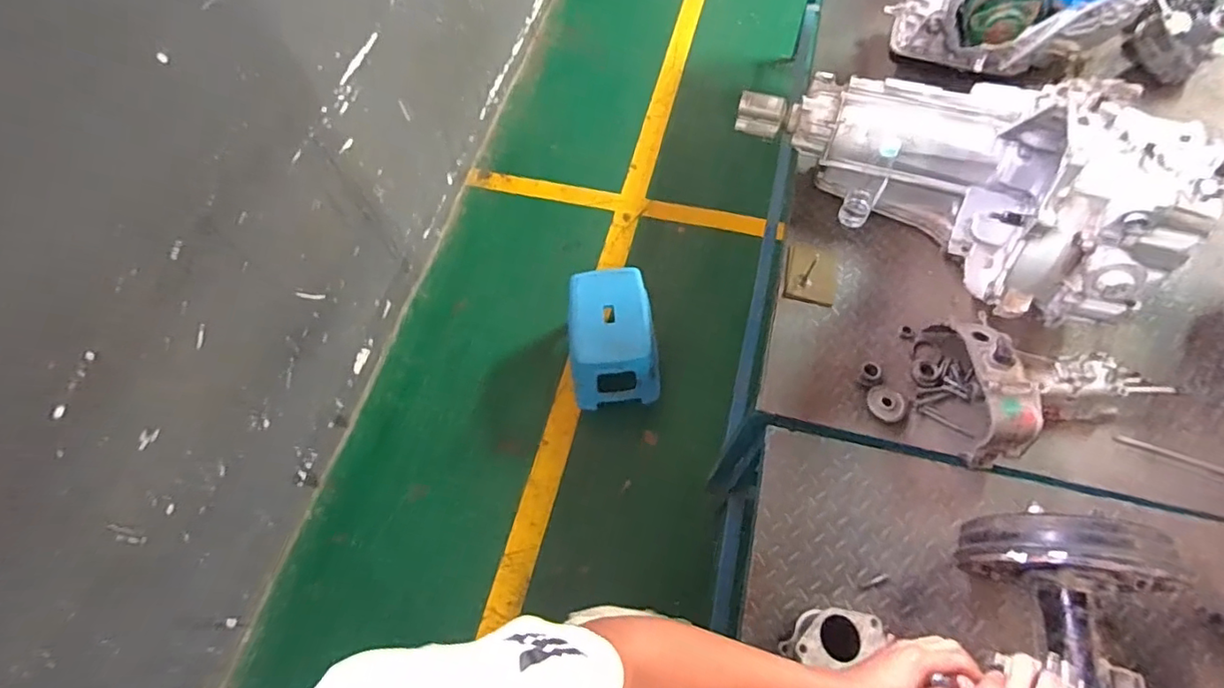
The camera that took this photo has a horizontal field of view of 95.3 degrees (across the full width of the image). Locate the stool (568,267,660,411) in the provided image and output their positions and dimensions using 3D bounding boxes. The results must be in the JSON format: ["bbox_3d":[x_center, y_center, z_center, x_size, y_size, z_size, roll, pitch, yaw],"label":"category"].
[{"bbox_3d":[0.009,-0.018,1.741,0.267,0.267,0.346,-5,64,1],"label":"stool"}]

